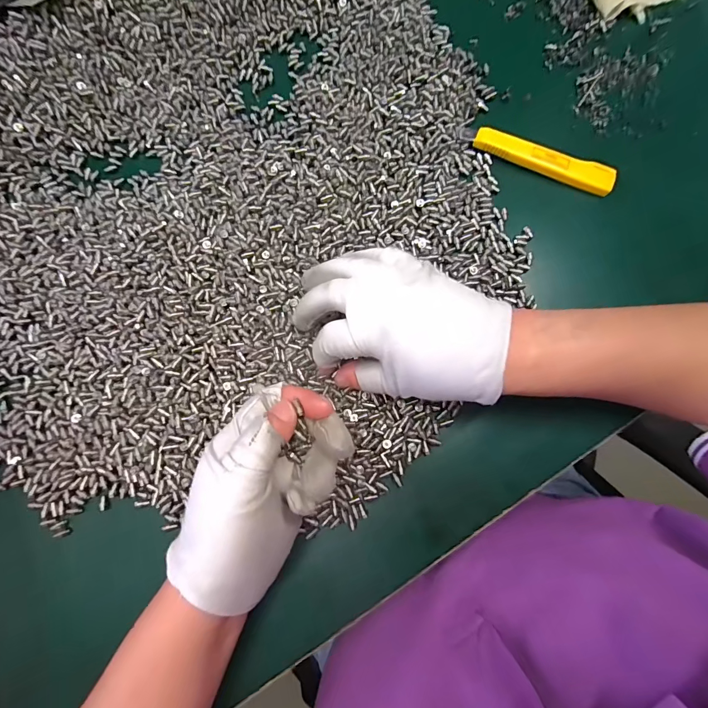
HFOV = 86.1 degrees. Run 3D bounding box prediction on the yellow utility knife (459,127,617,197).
[{"bbox_3d":[0.148,-0.160,0.307,0.125,0.014,0.018,23,80,3],"label":"yellow utility knife"}]

